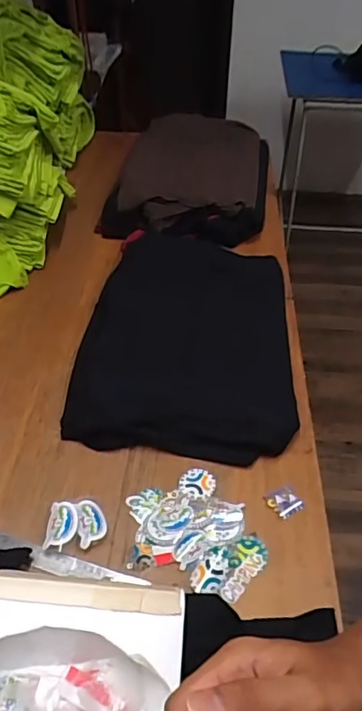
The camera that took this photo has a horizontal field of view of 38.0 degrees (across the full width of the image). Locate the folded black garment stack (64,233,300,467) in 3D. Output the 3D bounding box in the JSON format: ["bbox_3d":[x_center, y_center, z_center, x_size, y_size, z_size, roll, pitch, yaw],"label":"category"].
[{"bbox_3d":[0.016,-0.043,1.003,0.377,0.074,0.549,4,45,1],"label":"folded black garment stack"}]

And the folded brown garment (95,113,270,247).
[{"bbox_3d":[0.030,-0.448,1.332,0.362,0.150,0.480,9,45,6],"label":"folded brown garment"}]

